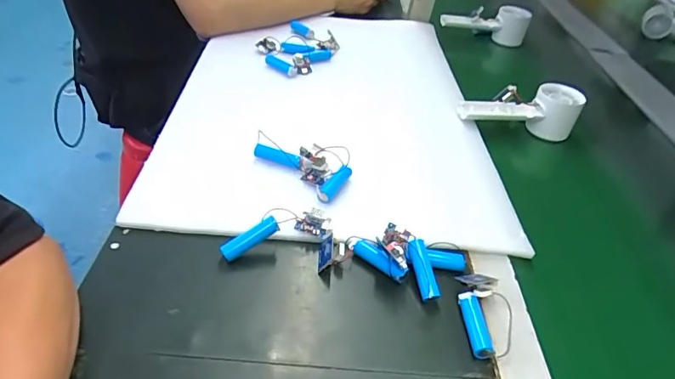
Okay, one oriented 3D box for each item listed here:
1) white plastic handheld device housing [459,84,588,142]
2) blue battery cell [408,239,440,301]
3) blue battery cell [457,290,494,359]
[{"bbox_3d":[0.233,-0.101,0.616,0.155,0.053,0.052,-1,37,-6],"label":"white plastic handheld device housing"},{"bbox_3d":[0.067,0.063,0.376,0.016,0.014,0.048,-7,69,-16],"label":"blue battery cell"},{"bbox_3d":[0.103,0.101,0.356,0.015,0.014,0.050,3,39,-4],"label":"blue battery cell"}]

